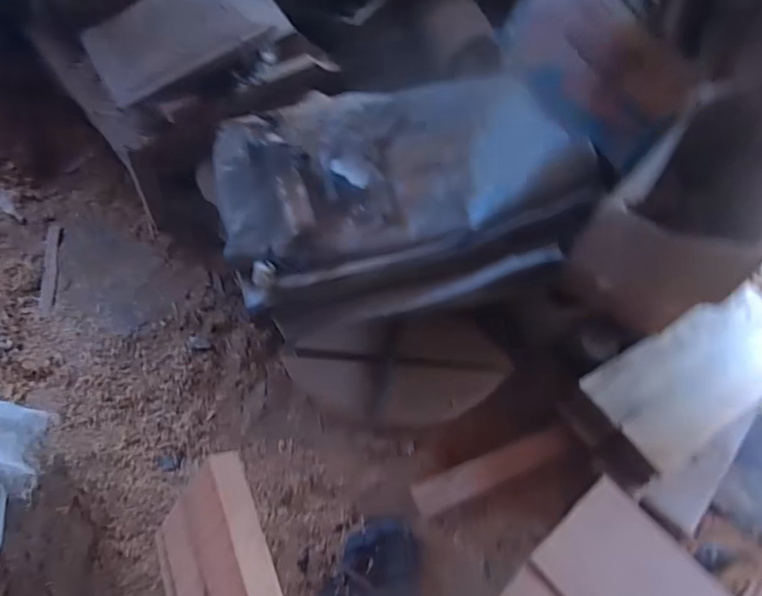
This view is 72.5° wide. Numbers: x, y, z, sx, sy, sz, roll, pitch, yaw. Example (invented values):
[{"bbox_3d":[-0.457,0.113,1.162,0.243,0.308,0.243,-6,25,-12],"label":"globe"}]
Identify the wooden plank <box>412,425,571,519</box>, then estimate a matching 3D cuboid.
[{"bbox_3d":[0.251,0.387,1.174,0.377,0.041,0.081,-26,64,-1],"label":"wooden plank"}]

